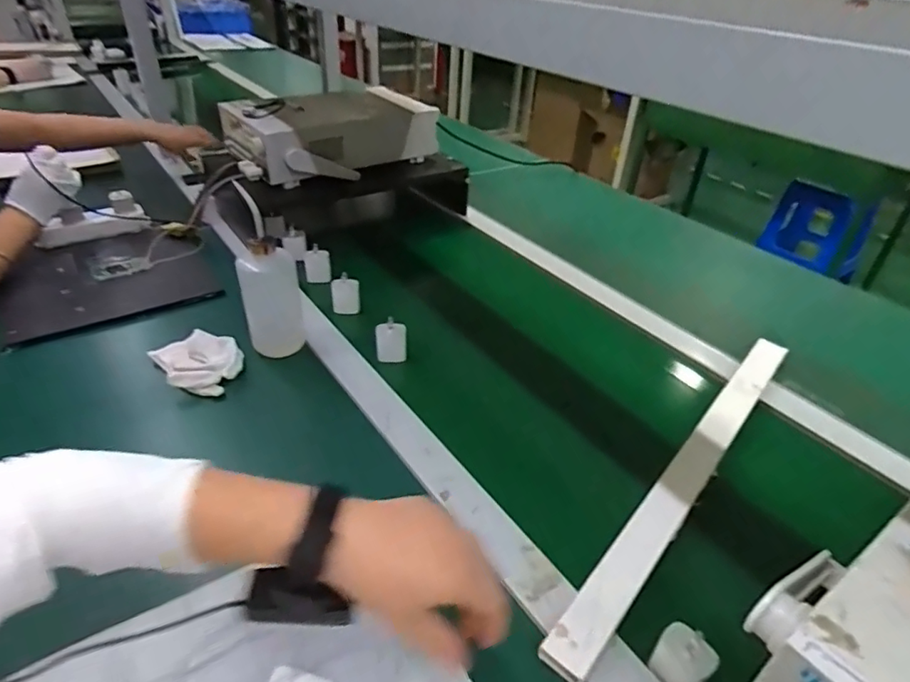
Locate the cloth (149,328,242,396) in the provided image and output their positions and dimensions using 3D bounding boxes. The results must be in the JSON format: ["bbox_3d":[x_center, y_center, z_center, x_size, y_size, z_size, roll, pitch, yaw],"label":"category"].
[{"bbox_3d":[-0.338,0.026,0.734,0.095,0.026,0.125,-23,43,-32],"label":"cloth"}]

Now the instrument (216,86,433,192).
[{"bbox_3d":[-0.237,-0.408,1.072,0.366,0.104,0.200,-22,43,-31],"label":"instrument"}]

